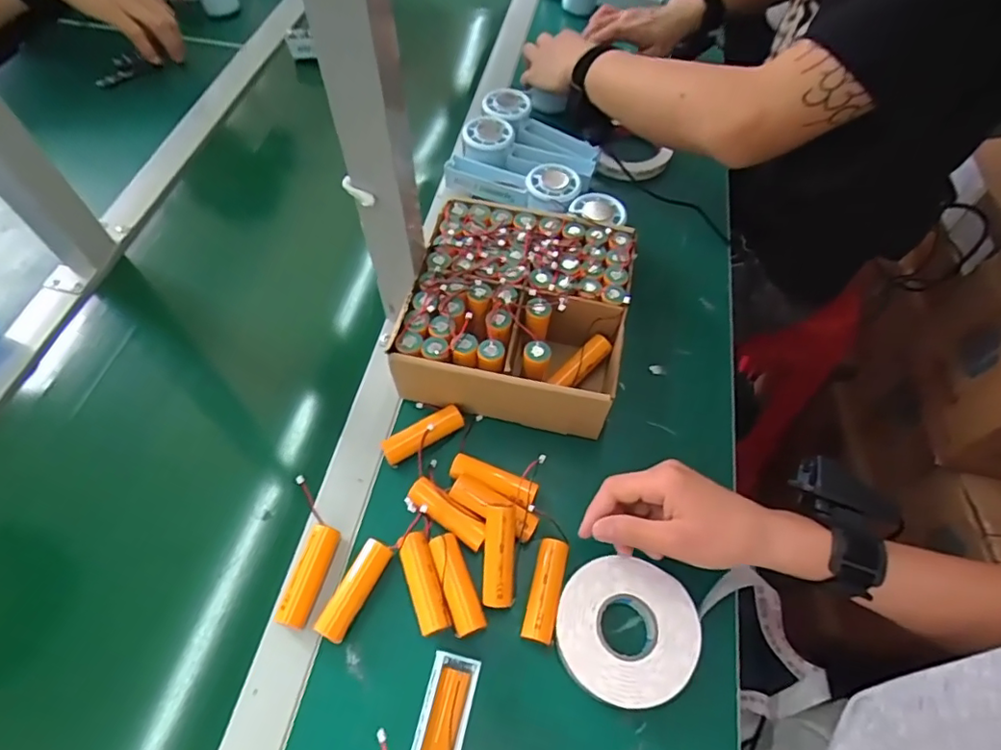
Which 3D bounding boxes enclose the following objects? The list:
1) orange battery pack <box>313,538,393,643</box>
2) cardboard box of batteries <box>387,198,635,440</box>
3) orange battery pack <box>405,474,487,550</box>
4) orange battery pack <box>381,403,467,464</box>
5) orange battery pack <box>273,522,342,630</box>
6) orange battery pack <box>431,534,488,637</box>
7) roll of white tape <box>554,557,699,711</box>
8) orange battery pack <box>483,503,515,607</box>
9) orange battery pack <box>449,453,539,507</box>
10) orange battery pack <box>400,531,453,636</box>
[{"bbox_3d":[-0.105,0.156,0.399,0.020,0.019,0.070,23,60,12],"label":"orange battery pack"},{"bbox_3d":[0.018,-0.056,0.502,0.183,0.080,0.196,11,59,5],"label":"cardboard box of batteries"},{"bbox_3d":[-0.041,0.109,0.431,0.070,0.018,0.022,34,63,18],"label":"orange battery pack"},{"bbox_3d":[-0.065,0.052,0.465,0.071,0.023,0.019,-27,63,-17],"label":"orange battery pack"},{"bbox_3d":[-0.143,0.149,0.408,0.023,0.016,0.071,14,59,7],"label":"orange battery pack"},{"bbox_3d":[-0.033,0.155,0.405,0.022,0.021,0.071,-18,61,-13],"label":"orange battery pack"},{"bbox_3d":[0.090,0.184,0.396,0.098,0.024,0.092,1,58,-1],"label":"roll of white tape"},{"bbox_3d":[-0.001,0.132,0.405,0.022,0.017,0.071,1,77,-3],"label":"orange battery pack"},{"bbox_3d":[-0.005,0.086,0.446,0.070,0.018,0.022,20,60,10],"label":"orange battery pack"},{"bbox_3d":[-0.056,0.153,0.402,0.024,0.016,0.070,-17,60,-12],"label":"orange battery pack"}]

